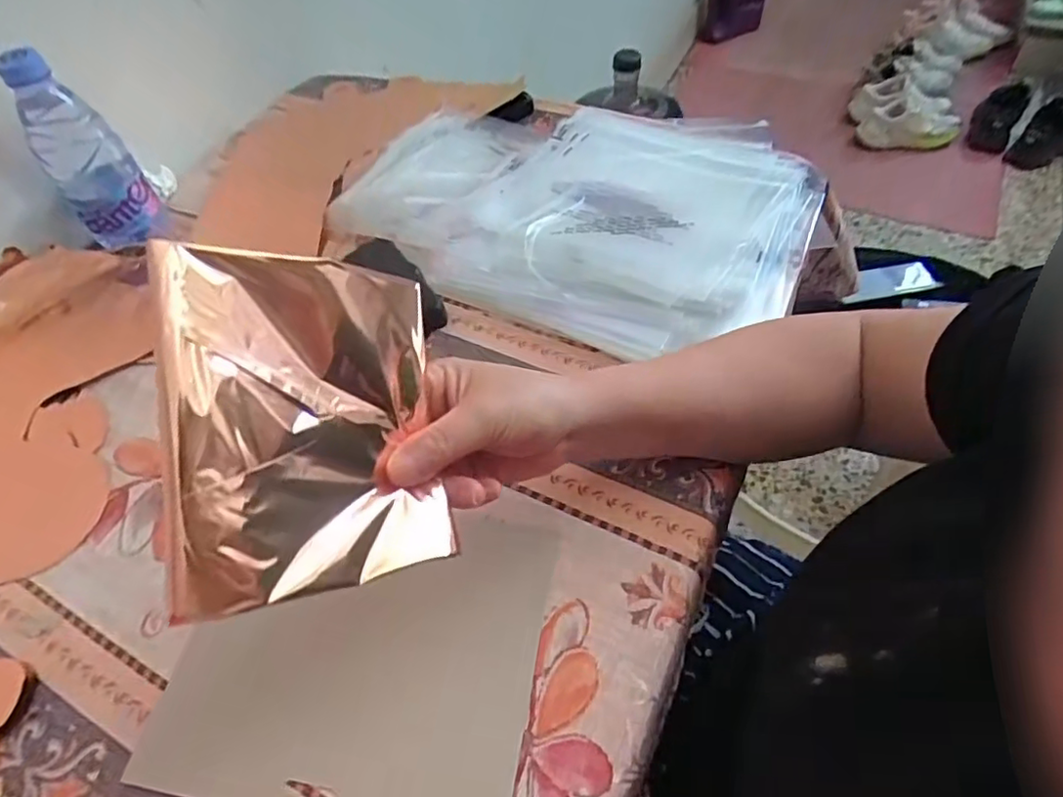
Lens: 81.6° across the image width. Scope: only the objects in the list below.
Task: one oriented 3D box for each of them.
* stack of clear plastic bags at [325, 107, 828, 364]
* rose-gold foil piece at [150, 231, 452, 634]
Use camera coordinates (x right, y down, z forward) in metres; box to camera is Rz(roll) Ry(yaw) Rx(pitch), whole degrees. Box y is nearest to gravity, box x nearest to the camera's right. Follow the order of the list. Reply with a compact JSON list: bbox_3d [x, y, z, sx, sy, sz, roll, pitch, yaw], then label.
[{"bbox_3d":[0.051,-0.188,0.553,0.377,0.044,0.311,22,59,18],"label":"stack of clear plastic bags"},{"bbox_3d":[-0.085,0.009,0.258,0.013,0.121,0.133,-11,83,38],"label":"rose-gold foil piece"}]

